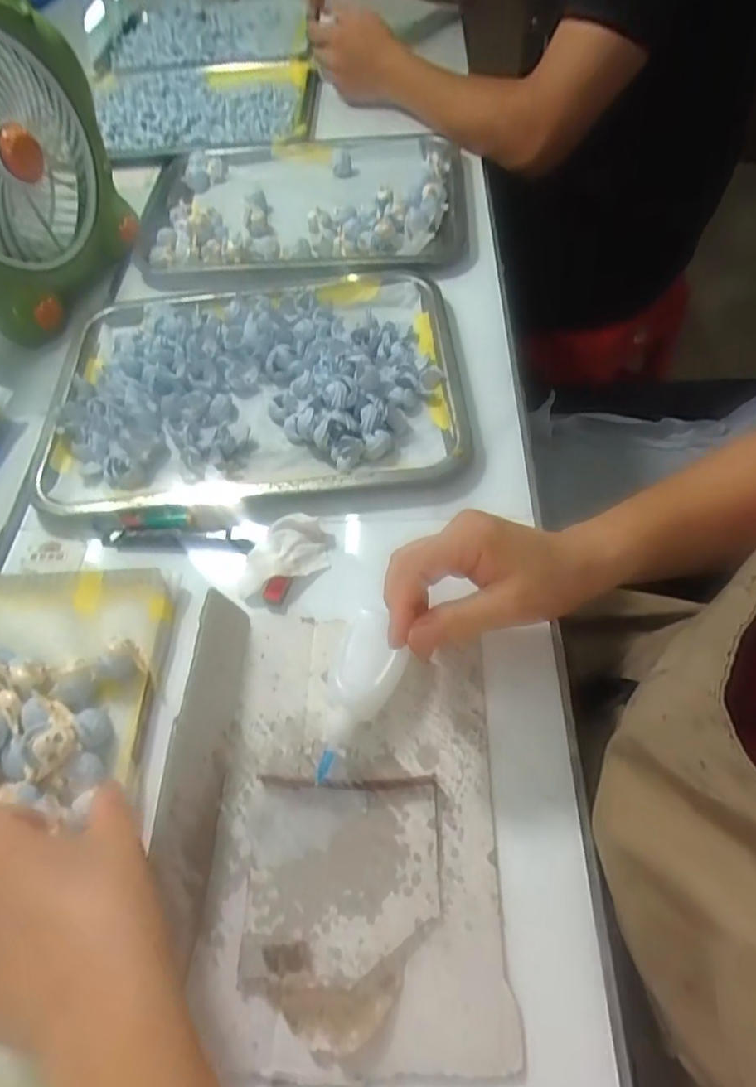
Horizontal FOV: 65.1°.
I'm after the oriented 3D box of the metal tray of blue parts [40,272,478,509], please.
[{"bbox_3d":[-0.108,-0.150,0.509,0.345,0.032,0.261,-4,57,1],"label":"metal tray of blue parts"}]

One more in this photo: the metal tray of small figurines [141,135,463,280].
[{"bbox_3d":[-0.076,-0.381,0.667,0.338,0.045,0.256,1,55,5],"label":"metal tray of small figurines"}]

